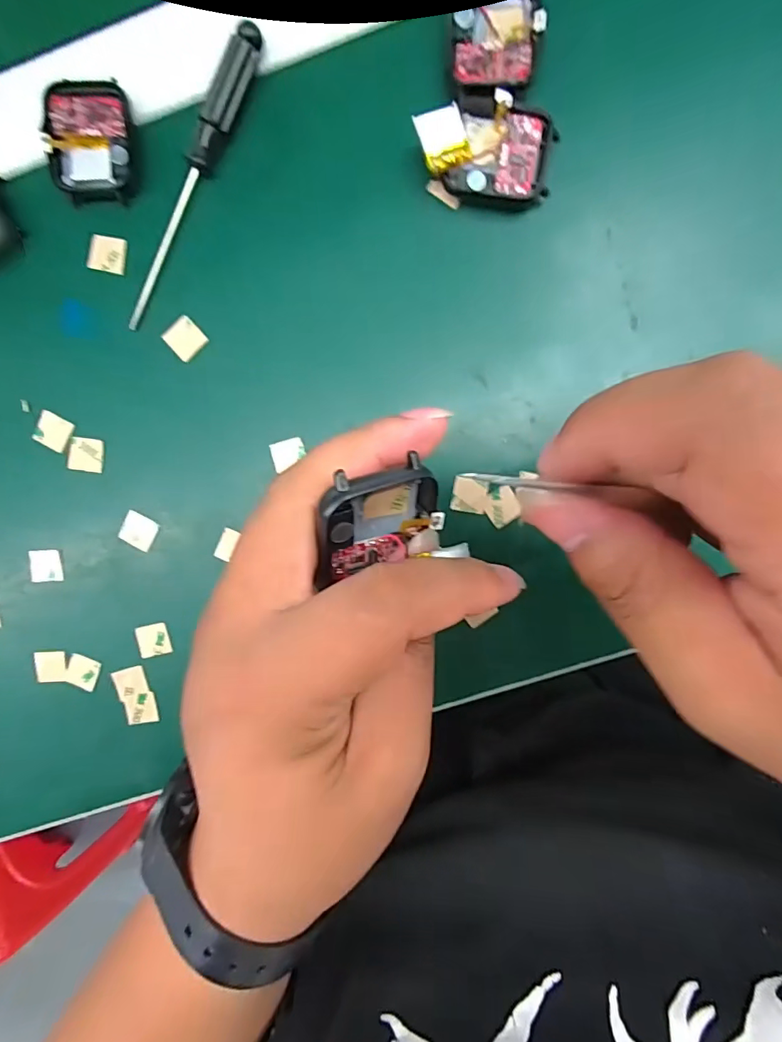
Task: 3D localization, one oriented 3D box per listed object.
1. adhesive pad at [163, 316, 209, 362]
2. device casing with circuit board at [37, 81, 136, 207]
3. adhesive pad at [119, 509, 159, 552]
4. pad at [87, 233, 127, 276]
[{"bbox_3d":[-0.095,-0.084,0.231,0.015,0.004,0.015,-43,91,6],"label":"adhesive pad"},{"bbox_3d":[-0.130,-0.166,0.218,0.036,0.011,0.045,0,95,3],"label":"device casing with circuit board"},{"bbox_3d":[-0.121,0.005,0.238,0.016,0.004,0.015,26,96,1],"label":"adhesive pad"},{"bbox_3d":[-0.130,-0.122,0.228,0.016,0.004,0.016,9,95,2],"label":"pad"}]

